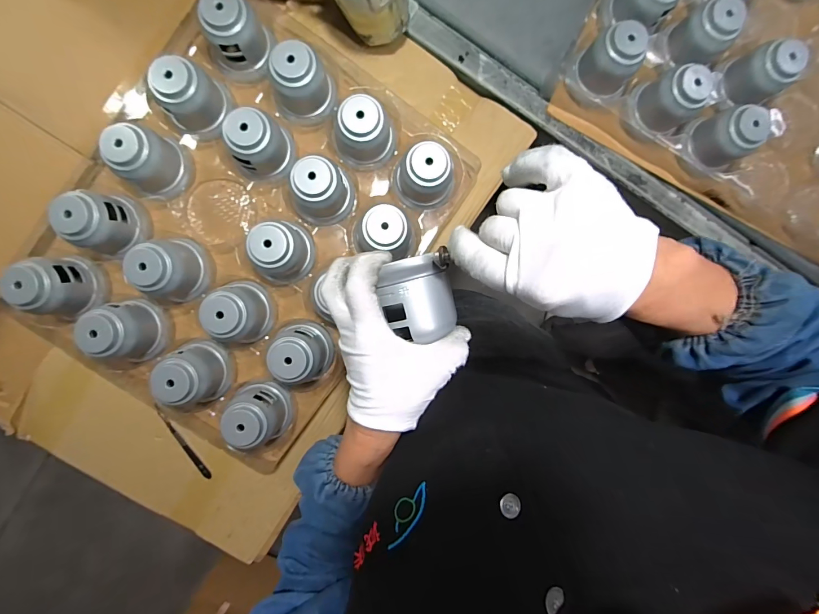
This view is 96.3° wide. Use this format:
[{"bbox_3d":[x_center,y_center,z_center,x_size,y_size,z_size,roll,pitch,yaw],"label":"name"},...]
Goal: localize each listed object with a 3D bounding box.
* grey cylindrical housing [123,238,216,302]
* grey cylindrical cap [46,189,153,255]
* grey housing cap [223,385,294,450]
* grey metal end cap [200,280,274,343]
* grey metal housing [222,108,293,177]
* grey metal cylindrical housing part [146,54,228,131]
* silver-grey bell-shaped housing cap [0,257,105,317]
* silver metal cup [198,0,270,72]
[{"bbox_3d":[-0.324,-0.051,0.500,0.075,0.086,0.090,-3,92,-5],"label":"grey cylindrical housing"},{"bbox_3d":[-0.412,-0.115,0.498,0.073,0.086,0.069,0,92,-5],"label":"grey cylindrical cap"},{"bbox_3d":[-0.211,0.152,0.516,0.073,0.092,0.088,-43,94,-2],"label":"grey housing cap"},{"bbox_3d":[-0.234,0.007,0.508,0.078,0.086,0.071,43,88,-5],"label":"grey metal end cap"},{"bbox_3d":[-0.209,-0.222,0.505,0.079,0.085,0.071,-1,92,-5],"label":"grey metal housing"},{"bbox_3d":[-0.291,-0.280,0.485,0.060,0.082,0.064,0,92,-5],"label":"grey metal cylindrical housing part"},{"bbox_3d":[-0.469,-0.028,0.493,0.070,0.085,0.073,0,92,-5],"label":"silver-grey bell-shaped housing cap"},{"bbox_3d":[-0.231,-0.368,0.496,0.067,0.078,0.070,0,92,-5],"label":"silver metal cup"}]

